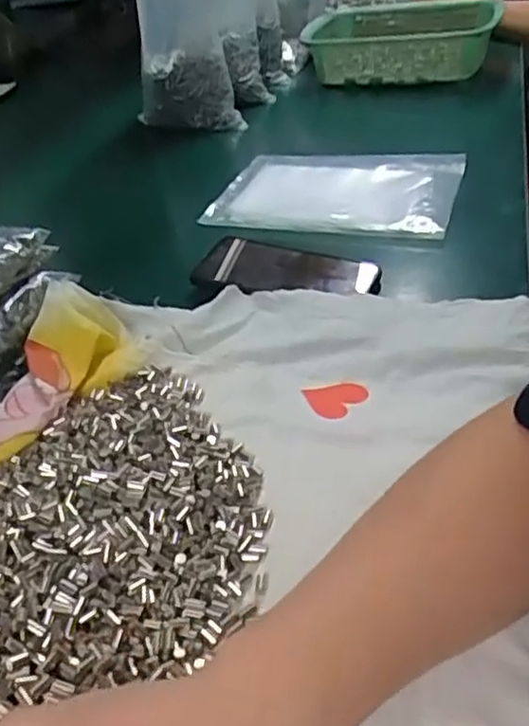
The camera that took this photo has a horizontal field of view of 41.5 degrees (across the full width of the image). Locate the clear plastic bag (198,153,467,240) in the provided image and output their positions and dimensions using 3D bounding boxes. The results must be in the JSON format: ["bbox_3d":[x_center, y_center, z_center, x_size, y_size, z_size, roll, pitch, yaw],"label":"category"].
[{"bbox_3d":[0.077,-0.195,0.767,0.259,0.017,0.178,7,39,15],"label":"clear plastic bag"}]

